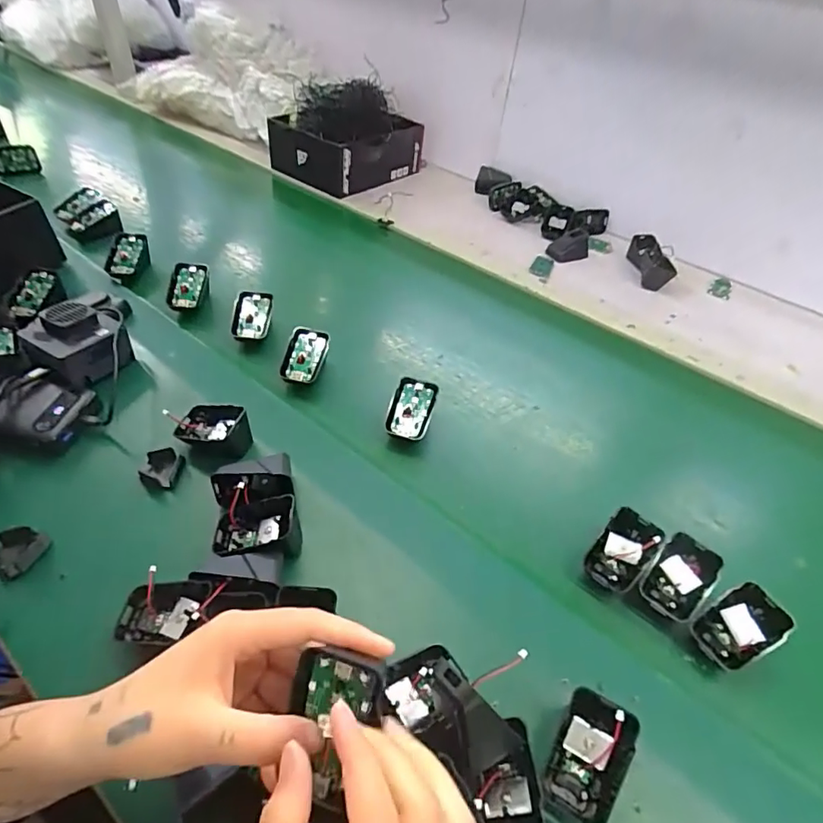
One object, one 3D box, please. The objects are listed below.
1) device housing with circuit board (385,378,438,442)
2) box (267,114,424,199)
[{"bbox_3d":[0.000,-0.001,0.533,0.042,0.015,0.067,18,64,0],"label":"device housing with circuit board"},{"bbox_3d":[-0.121,-0.498,0.978,0.173,0.091,0.208,28,49,20],"label":"box"}]

